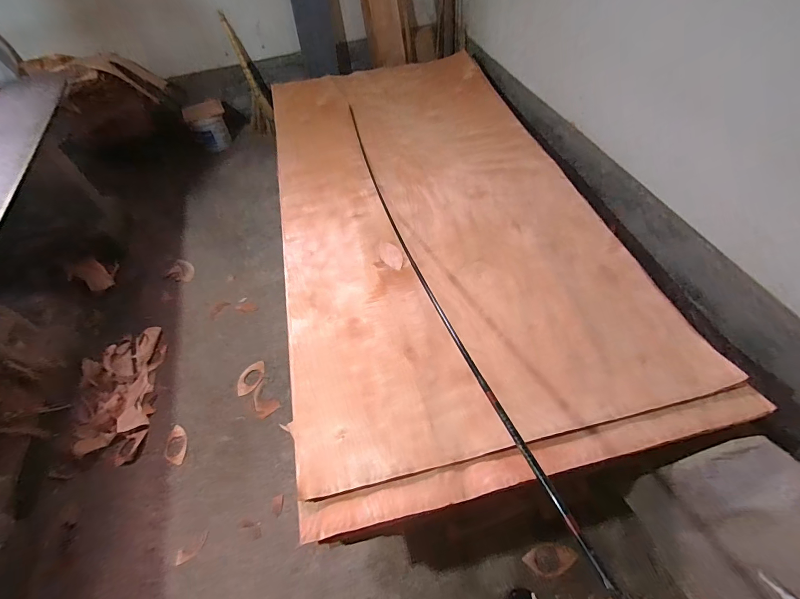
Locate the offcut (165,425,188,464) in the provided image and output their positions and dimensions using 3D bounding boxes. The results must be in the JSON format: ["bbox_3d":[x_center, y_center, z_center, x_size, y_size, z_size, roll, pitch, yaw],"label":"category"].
[{"bbox_3d":[-0.911,0.591,1.466,0.083,0.012,0.163,-15,56,-7],"label":"offcut"}]

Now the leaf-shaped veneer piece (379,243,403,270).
[{"bbox_3d":[-0.035,-0.178,1.453,0.080,0.008,0.142,-34,65,-14],"label":"leaf-shaped veneer piece"}]

